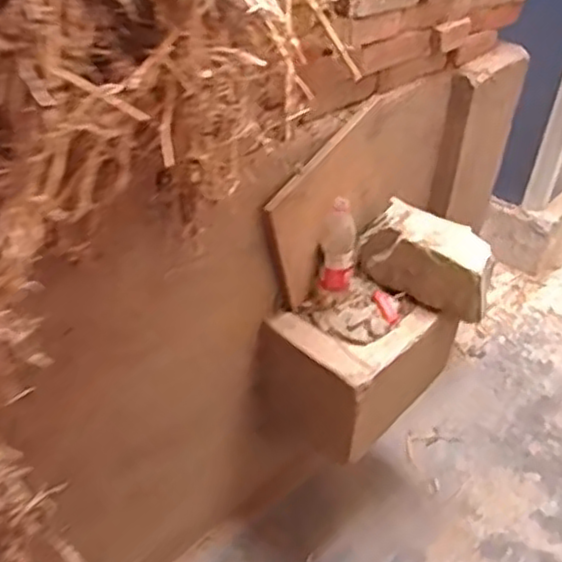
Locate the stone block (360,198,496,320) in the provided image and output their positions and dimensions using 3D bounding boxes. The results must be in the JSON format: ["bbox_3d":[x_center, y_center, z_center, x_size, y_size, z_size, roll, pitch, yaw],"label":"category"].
[{"bbox_3d":[0.302,-0.046,1.445,0.287,0.139,0.108,26,45,24],"label":"stone block"}]

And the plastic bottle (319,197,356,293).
[{"bbox_3d":[0.110,-0.057,1.381,0.072,0.205,0.060,8,40,4],"label":"plastic bottle"}]

